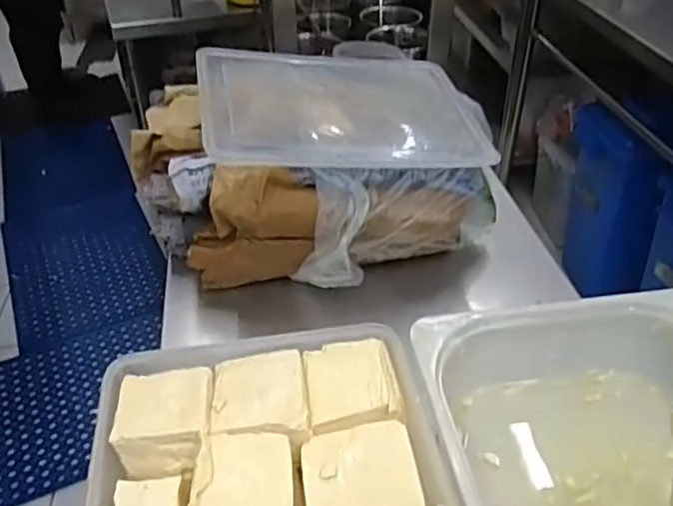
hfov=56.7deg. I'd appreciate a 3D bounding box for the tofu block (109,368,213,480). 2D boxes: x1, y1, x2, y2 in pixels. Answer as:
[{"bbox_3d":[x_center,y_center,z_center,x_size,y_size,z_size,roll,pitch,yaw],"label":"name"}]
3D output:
[{"bbox_3d":[-0.140,0.137,0.510,0.074,0.039,0.081,-2,37,-2],"label":"tofu block"}]

